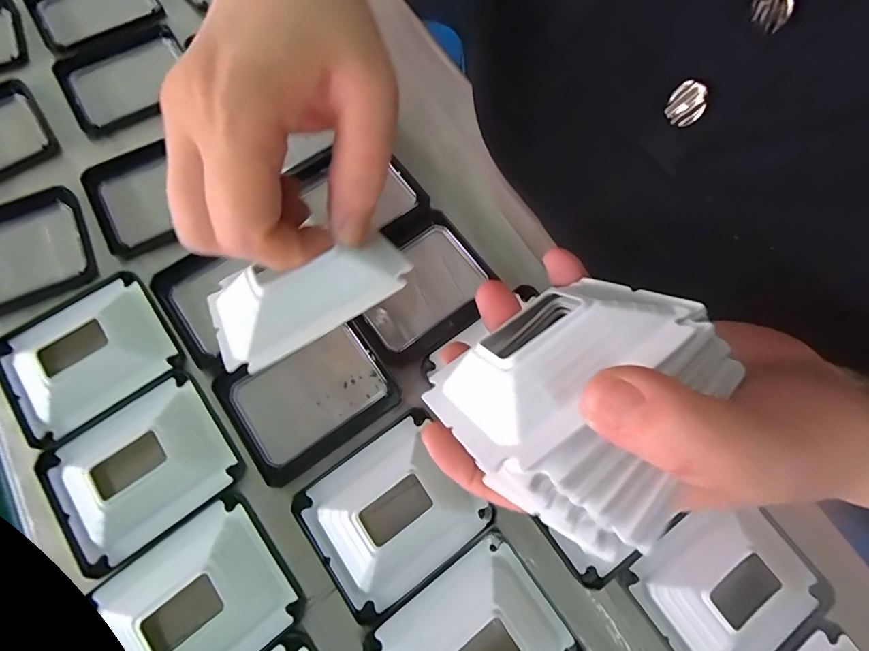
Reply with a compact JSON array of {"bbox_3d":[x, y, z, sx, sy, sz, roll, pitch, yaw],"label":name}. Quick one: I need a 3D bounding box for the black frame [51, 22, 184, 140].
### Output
[{"bbox_3d":[-0.206,-0.167,0.289,0.082,0.009,0.069,-35,76,-12],"label":"black frame"}]

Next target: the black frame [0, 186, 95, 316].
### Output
[{"bbox_3d":[-0.243,-0.040,0.243,0.083,0.005,0.071,-23,74,-9],"label":"black frame"}]

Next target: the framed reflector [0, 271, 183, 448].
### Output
[{"bbox_3d":[-0.186,0.014,0.222,0.080,0.013,0.068,-35,76,-12],"label":"framed reflector"}]

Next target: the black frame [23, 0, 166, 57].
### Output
[{"bbox_3d":[-0.240,-0.224,0.301,0.083,0.007,0.070,-32,75,-11],"label":"black frame"}]

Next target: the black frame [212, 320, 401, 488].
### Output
[{"bbox_3d":[-0.066,0.035,0.224,0.079,0.005,0.065,-34,75,-12],"label":"black frame"}]

